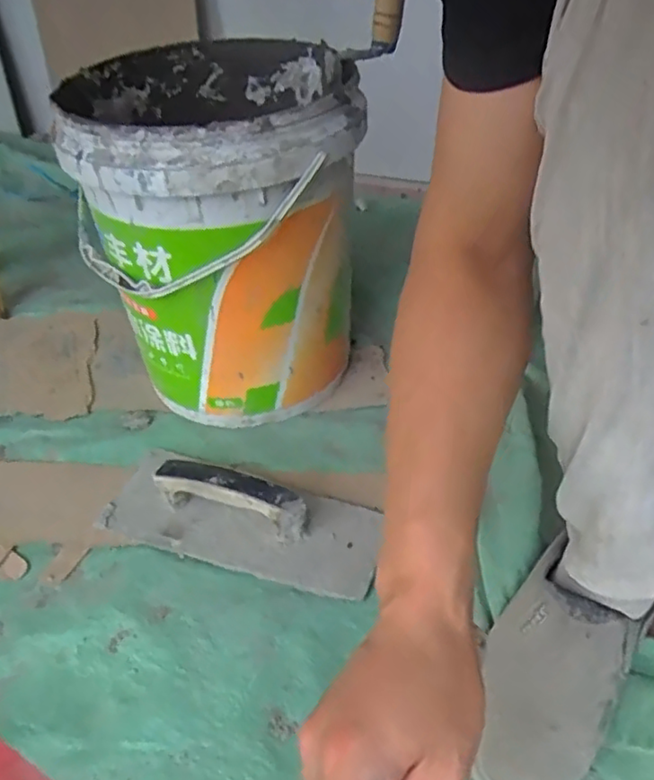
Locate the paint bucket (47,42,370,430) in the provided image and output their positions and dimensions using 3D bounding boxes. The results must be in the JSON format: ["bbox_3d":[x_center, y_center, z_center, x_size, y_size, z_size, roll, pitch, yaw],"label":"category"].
[{"bbox_3d":[-0.125,-0.191,0.790,0.292,0.346,0.348,-15,43,-13],"label":"paint bucket"}]

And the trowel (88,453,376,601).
[{"bbox_3d":[-0.088,0.112,0.661,0.287,0.060,0.115,12,43,17],"label":"trowel"}]

